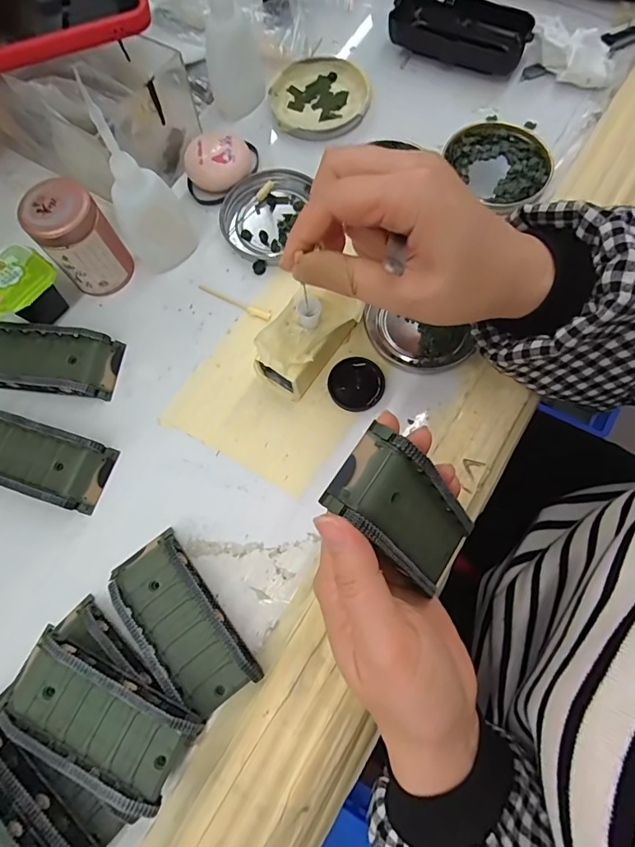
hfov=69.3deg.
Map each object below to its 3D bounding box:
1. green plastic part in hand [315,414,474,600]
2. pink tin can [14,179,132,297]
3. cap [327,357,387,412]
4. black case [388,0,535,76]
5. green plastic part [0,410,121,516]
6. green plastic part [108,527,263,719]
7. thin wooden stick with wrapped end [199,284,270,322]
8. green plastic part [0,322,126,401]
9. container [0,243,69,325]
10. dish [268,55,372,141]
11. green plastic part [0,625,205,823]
[{"bbox_3d":[0.044,0.043,0.210,0.020,0.089,0.042,16,68,52],"label":"green plastic part in hand"},{"bbox_3d":[-0.158,-0.122,0.309,0.043,0.063,0.042,-1,73,2],"label":"pink tin can"},{"bbox_3d":[0.025,-0.026,0.299,0.035,0.005,0.035,-1,73,2],"label":"cap"},{"bbox_3d":[0.116,-0.322,0.379,0.110,0.025,0.050,23,75,9],"label":"black case"},{"bbox_3d":[-0.181,0.021,0.290,0.096,0.017,0.042,17,74,7],"label":"green plastic part"},{"bbox_3d":[-0.076,0.110,0.256,0.043,0.019,0.095,-37,75,-9],"label":"green plastic part"},{"bbox_3d":[-0.059,-0.086,0.325,0.058,0.004,0.006,26,76,10],"label":"thin wooden stick with wrapped end"},{"bbox_3d":[-0.184,-0.042,0.308,0.096,0.019,0.046,6,73,4],"label":"green plastic part"},{"bbox_3d":[-0.200,-0.090,0.313,0.048,0.036,0.049,40,78,13],"label":"container"},{"bbox_3d":[0.001,-0.267,0.376,0.078,0.013,0.075,-1,73,2],"label":"dish"},{"bbox_3d":[-0.110,0.147,0.230,0.094,0.024,0.044,26,76,10],"label":"green plastic part"}]

